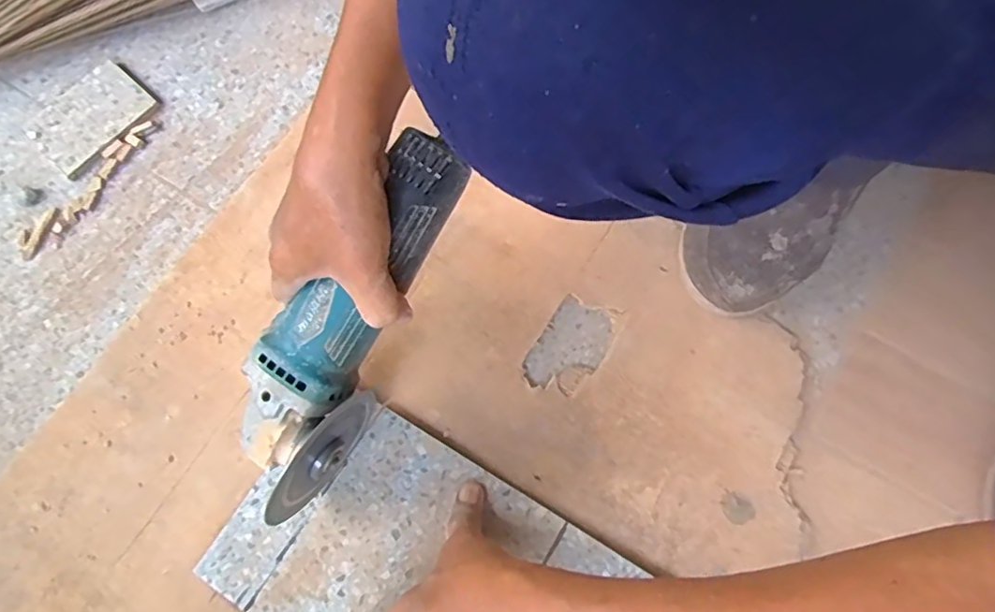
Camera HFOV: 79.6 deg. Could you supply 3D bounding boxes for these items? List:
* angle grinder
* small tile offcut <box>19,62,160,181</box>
[{"bbox_3d":[-0.097,0.015,0.423,0.078,0.098,0.267,30,97,11],"label":"angle grinder"},{"bbox_3d":[-0.397,-0.183,0.581,0.084,0.012,0.110,38,78,13],"label":"small tile offcut"}]

